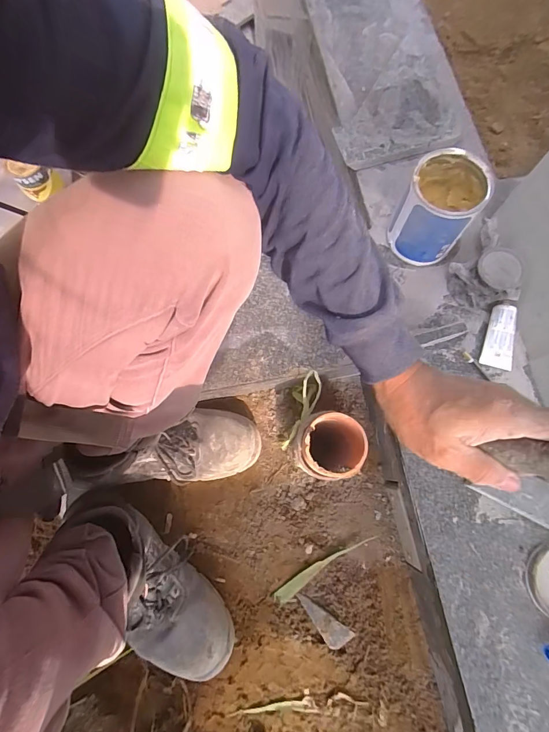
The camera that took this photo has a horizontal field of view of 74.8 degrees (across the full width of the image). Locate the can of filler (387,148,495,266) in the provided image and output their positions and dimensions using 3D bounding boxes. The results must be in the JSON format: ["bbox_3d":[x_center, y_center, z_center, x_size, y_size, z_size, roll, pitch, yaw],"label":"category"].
[{"bbox_3d":[0.232,-0.221,0.518,0.092,0.122,0.112,37,78,11],"label":"can of filler"}]

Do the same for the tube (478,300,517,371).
[{"bbox_3d":[0.326,-0.044,0.519,0.040,0.017,0.094,8,91,4],"label":"tube"}]

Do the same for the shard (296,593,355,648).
[{"bbox_3d":[0.067,0.375,0.521,0.091,0.007,0.032,32,77,10],"label":"shard"}]

